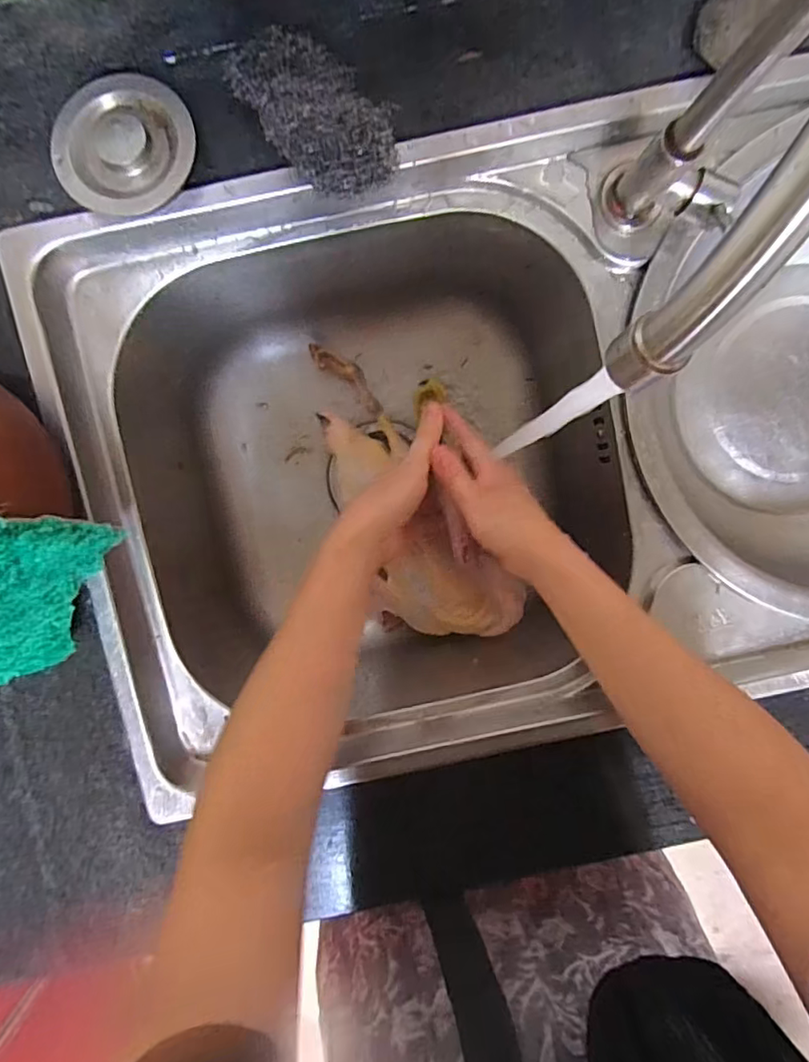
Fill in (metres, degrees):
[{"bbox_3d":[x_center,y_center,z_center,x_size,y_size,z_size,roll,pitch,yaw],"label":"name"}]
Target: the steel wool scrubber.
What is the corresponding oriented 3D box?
[{"bbox_3d":[-0.054,-0.247,0.330,0.064,0.045,0.111,-43,95,3],"label":"steel wool scrubber"}]

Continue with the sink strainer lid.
[{"bbox_3d":[-0.171,-0.233,0.345,0.081,0.022,0.081,0,96,-1],"label":"sink strainer lid"}]

